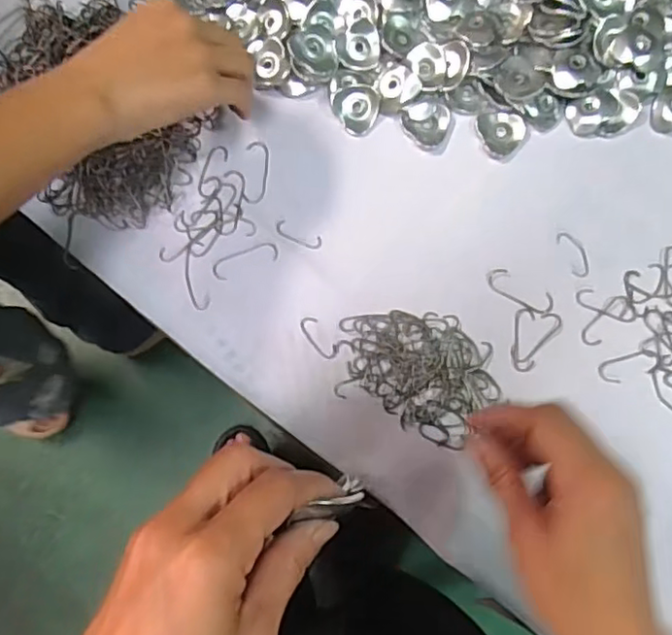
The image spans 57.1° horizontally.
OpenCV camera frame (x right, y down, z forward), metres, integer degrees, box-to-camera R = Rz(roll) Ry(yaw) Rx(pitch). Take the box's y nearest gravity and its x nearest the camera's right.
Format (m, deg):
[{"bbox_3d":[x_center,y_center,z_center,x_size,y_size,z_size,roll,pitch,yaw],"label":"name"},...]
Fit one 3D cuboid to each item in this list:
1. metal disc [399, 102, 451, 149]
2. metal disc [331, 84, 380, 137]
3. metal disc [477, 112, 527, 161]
[{"bbox_3d":[0.066,-0.142,0.455,0.035,0.007,0.032,0,81,1],"label":"metal disc"},{"bbox_3d":[0.016,-0.154,0.452,0.032,0.004,0.033,-1,106,-2],"label":"metal disc"},{"bbox_3d":[0.121,-0.134,0.452,0.034,0.004,0.034,1,95,8],"label":"metal disc"}]

